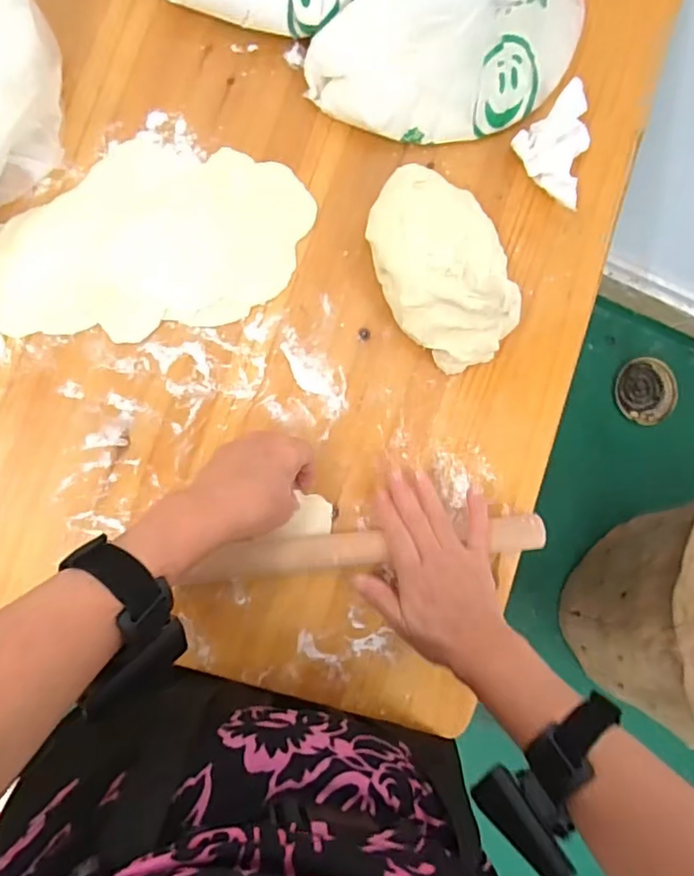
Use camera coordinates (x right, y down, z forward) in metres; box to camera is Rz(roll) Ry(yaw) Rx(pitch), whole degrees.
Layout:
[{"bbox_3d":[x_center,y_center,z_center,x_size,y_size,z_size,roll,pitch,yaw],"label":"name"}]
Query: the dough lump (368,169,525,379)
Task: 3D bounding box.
[{"bbox_3d":[0.076,-0.136,0.484,0.099,0.065,0.162,-28,92,-10],"label":"dough lump"}]

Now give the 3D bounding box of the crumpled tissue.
[{"bbox_3d":[0.185,-0.243,0.518,0.066,0.040,0.075,-43,95,-9],"label":"crumpled tissue"}]

